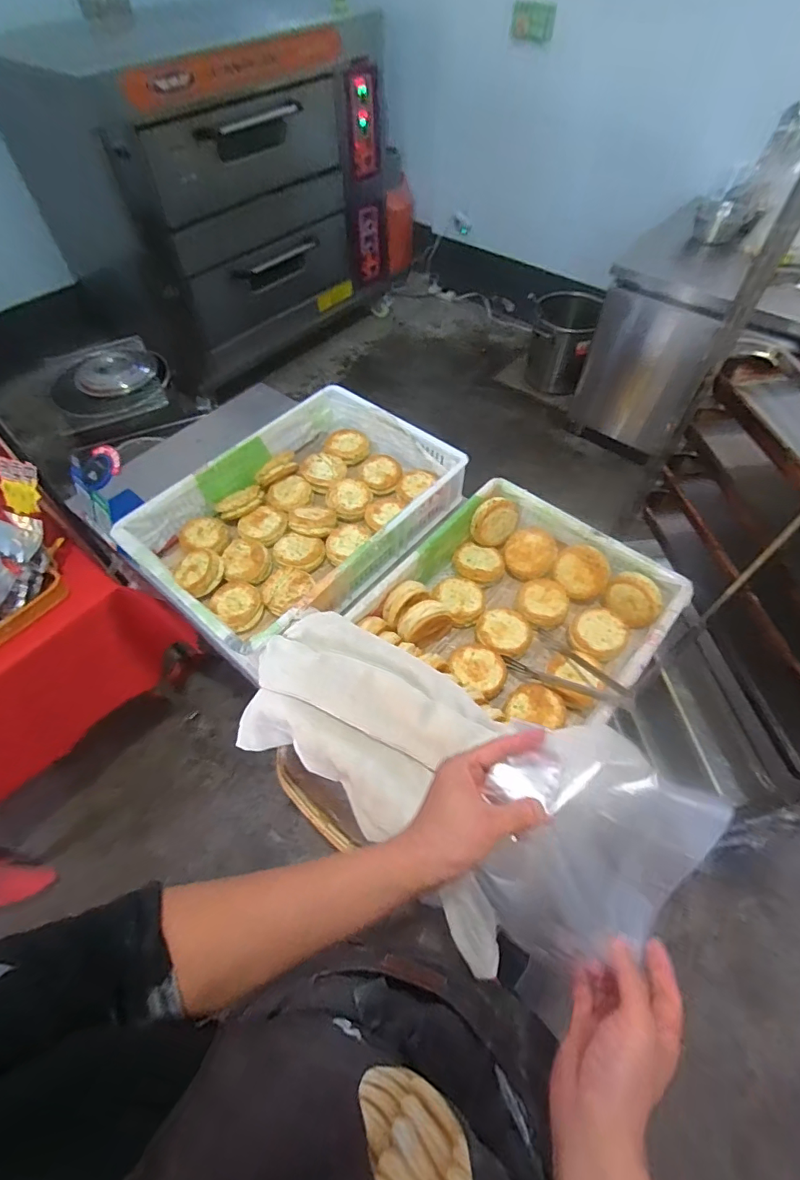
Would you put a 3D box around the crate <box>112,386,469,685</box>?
[{"bbox_3d":[-0.203,-0.160,1.022,0.412,0.114,0.592,36,63,22],"label":"crate"}]

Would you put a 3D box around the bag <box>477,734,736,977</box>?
[{"bbox_3d":[0.164,0.247,0.460,0.187,0.074,0.200,21,87,10],"label":"bag"}]

